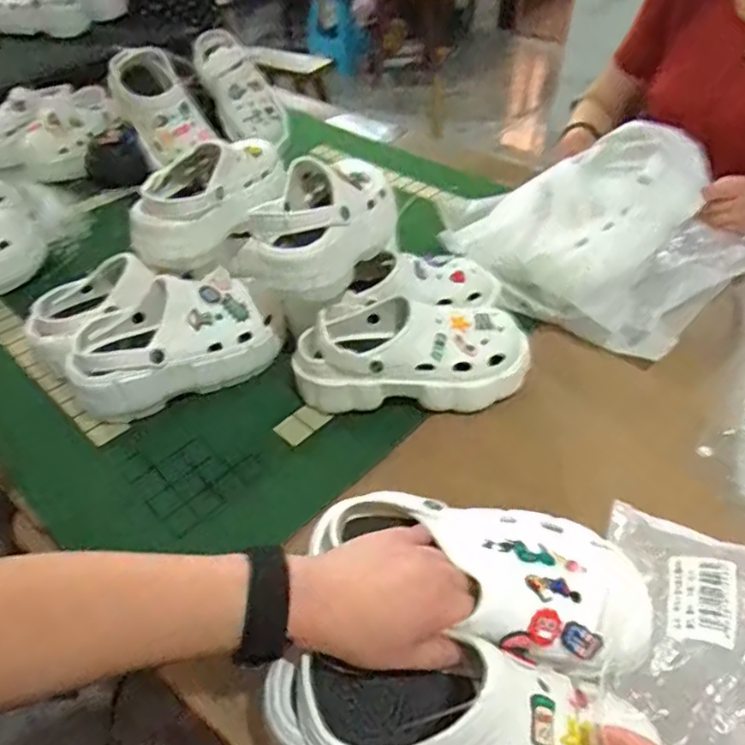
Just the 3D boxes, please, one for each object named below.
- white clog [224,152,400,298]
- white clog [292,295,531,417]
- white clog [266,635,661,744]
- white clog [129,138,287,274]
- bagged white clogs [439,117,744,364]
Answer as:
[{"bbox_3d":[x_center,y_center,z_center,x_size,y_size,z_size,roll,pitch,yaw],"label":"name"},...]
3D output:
[{"bbox_3d":[-0.051,-0.180,0.714,0.109,0.096,0.217,20,47,19],"label":"white clog"},{"bbox_3d":[0.047,-0.023,0.700,0.269,0.088,0.102,-2,44,-3],"label":"white clog"},{"bbox_3d":[0.043,0.226,0.378,0.220,0.083,0.099,6,44,5],"label":"white clog"},{"bbox_3d":[-0.205,-0.217,0.775,0.090,0.116,0.215,16,46,16],"label":"white clog"},{"bbox_3d":[0.338,-0.203,0.838,0.348,0.167,0.308,-29,51,-27],"label":"bagged white clogs"}]

